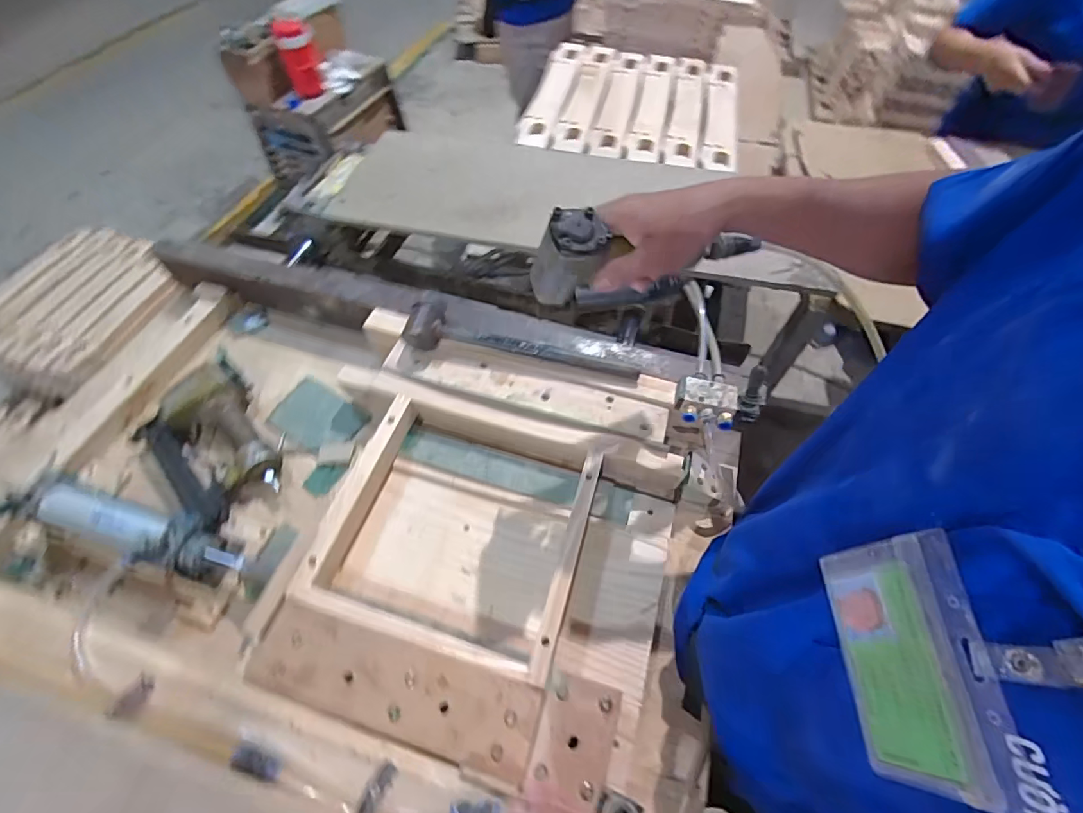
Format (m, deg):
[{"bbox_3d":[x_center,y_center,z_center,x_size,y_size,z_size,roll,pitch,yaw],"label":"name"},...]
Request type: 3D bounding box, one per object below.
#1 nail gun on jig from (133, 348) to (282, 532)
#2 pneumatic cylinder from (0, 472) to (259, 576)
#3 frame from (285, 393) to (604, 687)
[{"bbox_3d":[-0.447,0.039,0.642,0.137,0.067,0.245,-38,65,-23],"label":"nail gun on jig"},{"bbox_3d":[-0.471,0.144,0.552,0.286,0.072,0.071,12,57,6],"label":"pneumatic cylinder"},{"bbox_3d":[-0.097,0.139,0.580,0.294,0.063,0.283,15,58,8],"label":"frame"}]

